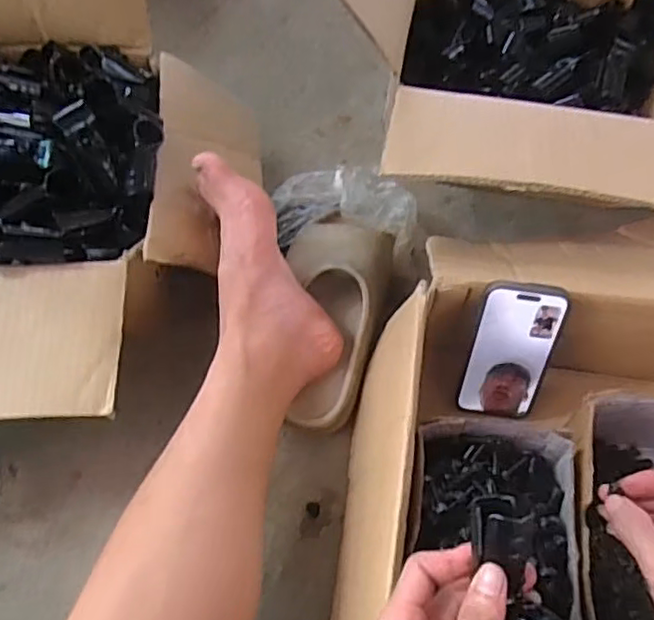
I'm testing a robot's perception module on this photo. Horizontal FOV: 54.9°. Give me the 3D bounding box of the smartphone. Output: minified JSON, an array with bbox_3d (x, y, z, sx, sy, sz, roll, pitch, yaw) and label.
[{"bbox_3d":[0.164,0.038,0.567,0.070,0.140,0.014,6,35,3],"label":"smartphone"}]

